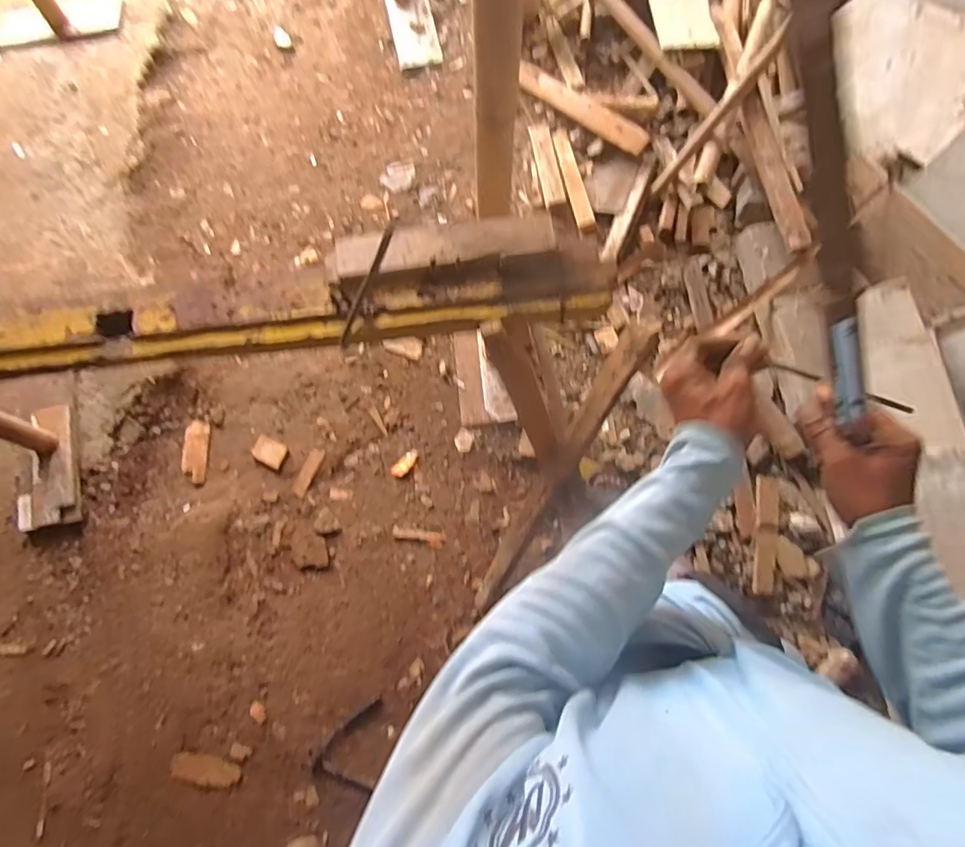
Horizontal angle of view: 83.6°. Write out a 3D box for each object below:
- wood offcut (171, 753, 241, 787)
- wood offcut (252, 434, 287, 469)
[{"bbox_3d":[-0.673,0.845,1.313,0.174,0.017,0.066,11,74,5],"label":"wood offcut"},{"bbox_3d":[-0.606,0.079,1.532,0.105,0.024,0.071,26,76,9],"label":"wood offcut"}]

